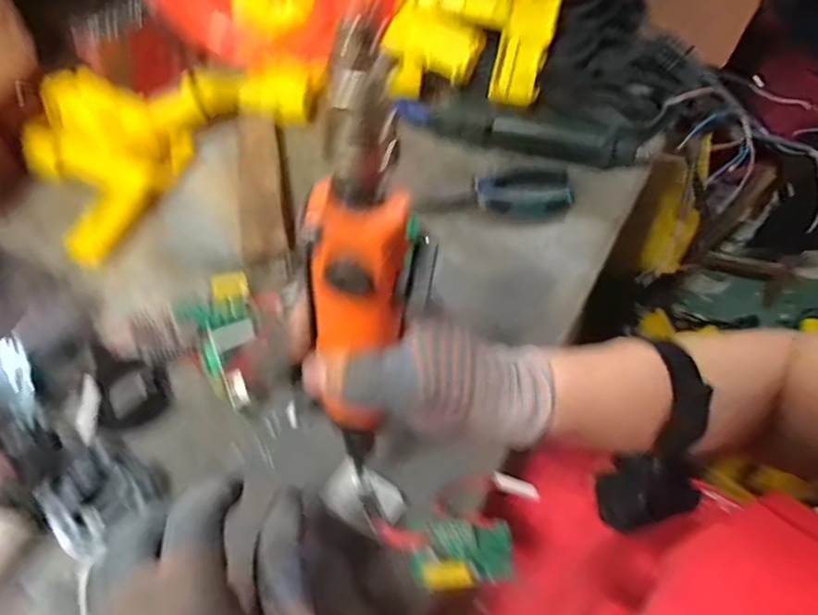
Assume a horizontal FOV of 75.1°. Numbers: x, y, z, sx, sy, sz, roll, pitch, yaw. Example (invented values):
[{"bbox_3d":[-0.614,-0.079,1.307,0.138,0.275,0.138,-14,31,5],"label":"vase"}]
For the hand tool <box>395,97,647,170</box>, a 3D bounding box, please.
[{"bbox_3d":[0.105,-0.181,0.542,0.258,0.036,0.040,16,57,10],"label":"hand tool"}]

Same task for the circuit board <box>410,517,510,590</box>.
[{"bbox_3d":[0.034,0.154,0.334,0.063,0.019,0.039,1,55,0],"label":"circuit board"}]

